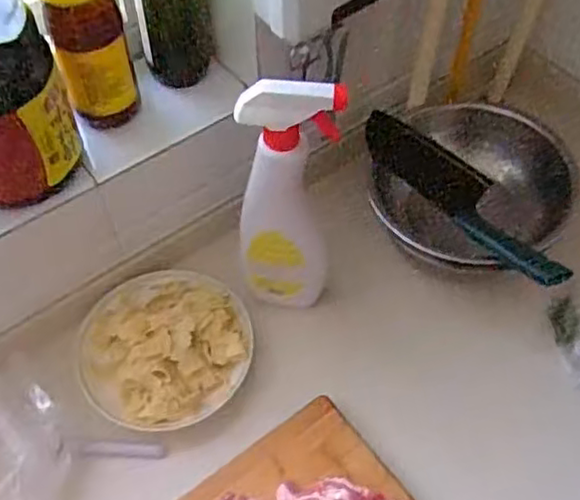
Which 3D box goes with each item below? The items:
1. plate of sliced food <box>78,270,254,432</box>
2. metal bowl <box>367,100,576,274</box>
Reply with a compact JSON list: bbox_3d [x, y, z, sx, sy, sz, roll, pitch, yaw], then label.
[{"bbox_3d":[-0.130,0.094,0.701,0.173,0.060,0.172,0,56,0],"label":"plate of sliced food"},{"bbox_3d":[0.202,-0.074,0.752,0.216,0.063,0.187,0,56,1],"label":"metal bowl"}]

